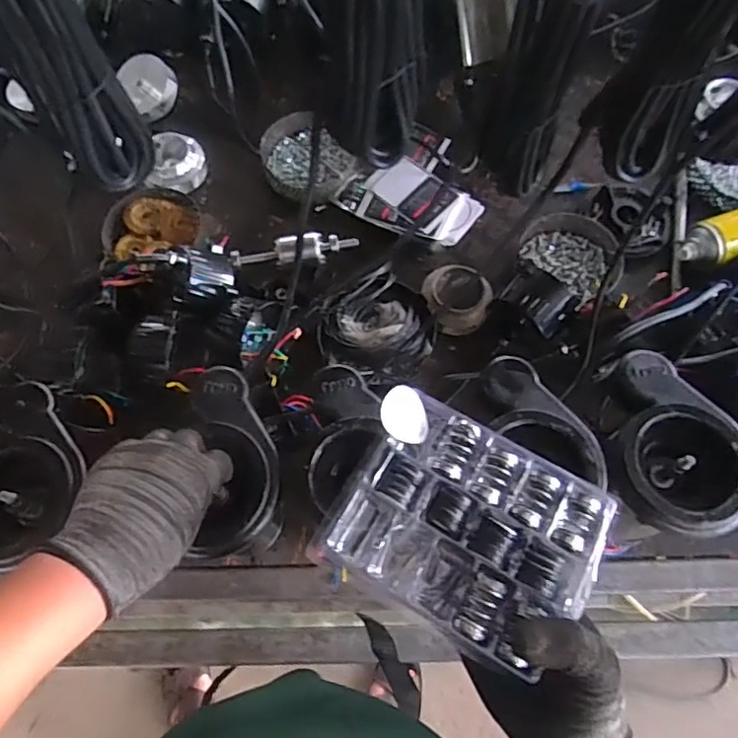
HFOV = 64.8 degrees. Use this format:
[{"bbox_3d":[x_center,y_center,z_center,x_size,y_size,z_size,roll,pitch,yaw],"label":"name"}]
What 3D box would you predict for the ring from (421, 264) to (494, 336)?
[{"bbox_3d":[0.113,-0.089,0.751,0.085,0.041,0.078,0,68,0],"label":"ring"}]

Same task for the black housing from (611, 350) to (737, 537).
[{"bbox_3d":[0.285,0.068,0.545,0.114,0.057,0.174,1,68,1],"label":"black housing"}]

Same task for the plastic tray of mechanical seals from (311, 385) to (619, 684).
[{"bbox_3d":[0.068,0.105,0.394,0.169,0.019,0.131,28,71,11],"label":"plastic tray of mechanical seals"}]

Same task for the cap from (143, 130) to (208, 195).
[{"bbox_3d":[-0.285,-0.303,0.852,0.090,0.034,0.092,0,68,0],"label":"cap"}]

